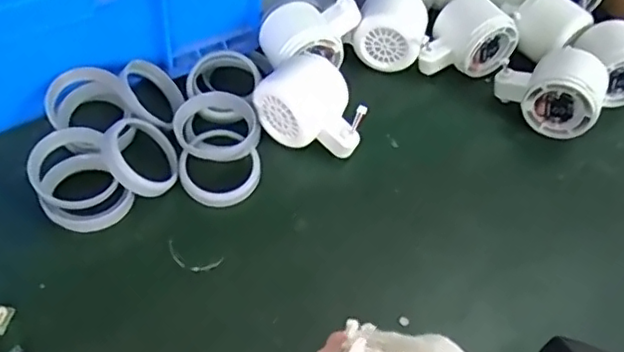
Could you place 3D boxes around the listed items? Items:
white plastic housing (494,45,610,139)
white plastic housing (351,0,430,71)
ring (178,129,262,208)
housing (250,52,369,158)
[{"bbox_3d":[0.193,-0.073,0.494,0.080,0.063,0.054,27,54,15],"label":"white plastic housing"},{"bbox_3d":[0.068,-0.126,0.525,0.059,0.054,0.053,13,52,5],"label":"white plastic housing"},{"bbox_3d":[-0.066,-0.006,0.443,0.057,0.011,0.059,1,60,-2],"label":"ring"},{"bbox_3d":[0.002,-0.049,0.462,0.079,0.062,0.051,34,56,20],"label":"housing"}]

